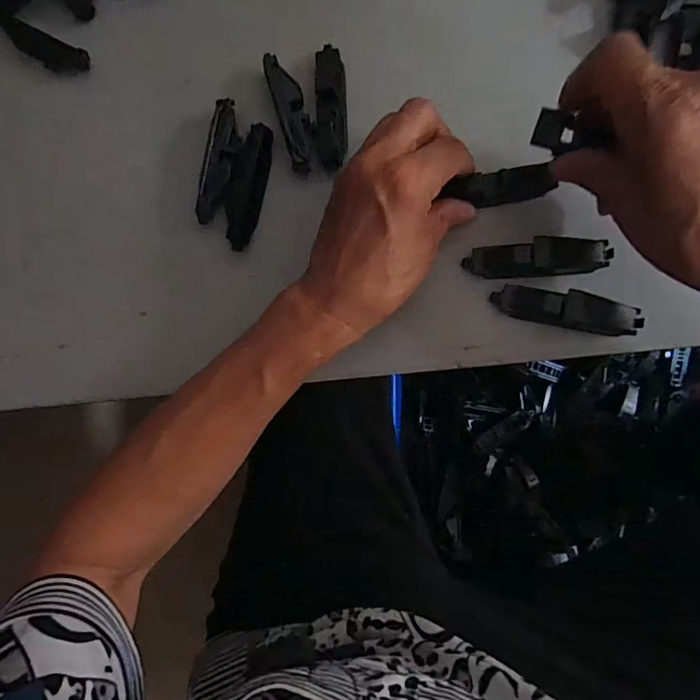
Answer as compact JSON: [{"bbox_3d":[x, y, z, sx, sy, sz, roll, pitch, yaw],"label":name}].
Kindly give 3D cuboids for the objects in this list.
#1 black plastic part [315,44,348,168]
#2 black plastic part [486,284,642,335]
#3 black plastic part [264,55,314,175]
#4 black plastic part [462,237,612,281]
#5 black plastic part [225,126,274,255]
[{"bbox_3d":[-0.012,-0.158,0.314,0.019,0.016,0.082,-1,86,9],"label":"black plastic part"},{"bbox_3d":[0.125,-0.024,0.284,0.080,0.009,0.020,12,88,9],"label":"black plastic part"},{"bbox_3d":[-0.038,-0.155,0.319,0.020,0.008,0.077,-16,84,7],"label":"black plastic part"},{"bbox_3d":[0.109,-0.054,0.286,0.080,0.009,0.021,-2,86,9],"label":"black plastic part"},{"bbox_3d":[-0.067,-0.107,0.318,0.020,0.015,0.080,12,89,9],"label":"black plastic part"}]

